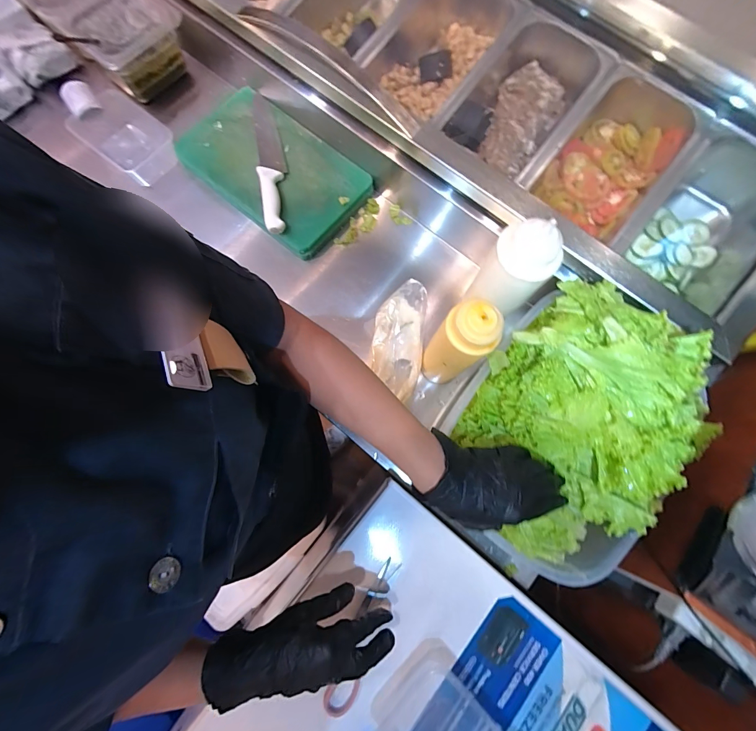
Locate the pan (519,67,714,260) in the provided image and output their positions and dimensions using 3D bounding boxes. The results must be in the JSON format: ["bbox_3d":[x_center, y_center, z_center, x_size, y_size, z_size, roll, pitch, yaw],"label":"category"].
[{"bbox_3d":[0.387,-0.343,0.576,0.195,0.089,0.266,37,79,7],"label":"pan"}]

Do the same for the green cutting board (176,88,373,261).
[{"bbox_3d":[-0.192,-0.375,0.651,0.340,0.041,0.213,36,79,7],"label":"green cutting board"}]

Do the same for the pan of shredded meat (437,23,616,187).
[{"bbox_3d":[0.246,-0.447,0.609,0.171,0.094,0.313,38,79,7],"label":"pan of shredded meat"}]

